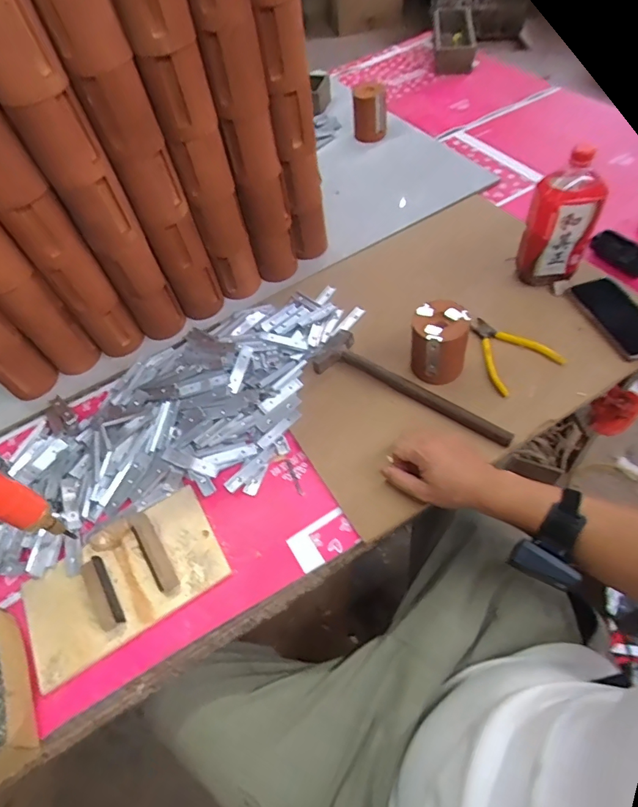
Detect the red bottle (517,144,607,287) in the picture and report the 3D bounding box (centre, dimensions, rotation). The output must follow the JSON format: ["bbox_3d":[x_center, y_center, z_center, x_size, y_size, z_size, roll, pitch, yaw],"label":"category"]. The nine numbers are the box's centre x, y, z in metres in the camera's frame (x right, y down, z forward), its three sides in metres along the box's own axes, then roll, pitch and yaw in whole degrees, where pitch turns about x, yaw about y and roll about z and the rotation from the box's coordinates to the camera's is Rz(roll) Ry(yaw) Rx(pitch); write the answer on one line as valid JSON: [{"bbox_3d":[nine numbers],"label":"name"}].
[{"bbox_3d":[0.372,-0.279,0.716,0.107,0.201,0.053,25,64,17],"label":"red bottle"}]

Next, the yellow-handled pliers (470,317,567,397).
[{"bbox_3d":[0.293,-0.091,0.712,0.115,0.023,0.135,-25,57,-9],"label":"yellow-handled pliers"}]

